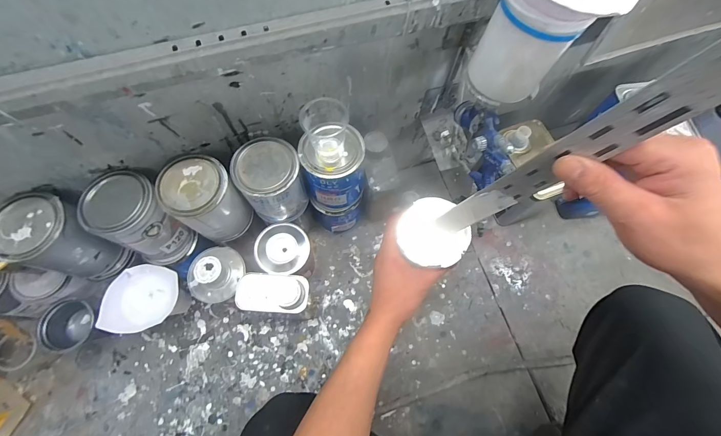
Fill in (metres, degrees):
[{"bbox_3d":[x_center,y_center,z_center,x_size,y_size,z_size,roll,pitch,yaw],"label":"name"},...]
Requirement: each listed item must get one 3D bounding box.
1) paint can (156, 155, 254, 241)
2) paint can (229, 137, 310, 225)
[{"bbox_3d":[-0.261,-0.028,0.558,0.099,0.136,0.094,0,69,-1],"label":"paint can"},{"bbox_3d":[-0.153,-0.060,0.568,0.101,0.125,0.101,0,69,-1],"label":"paint can"}]

